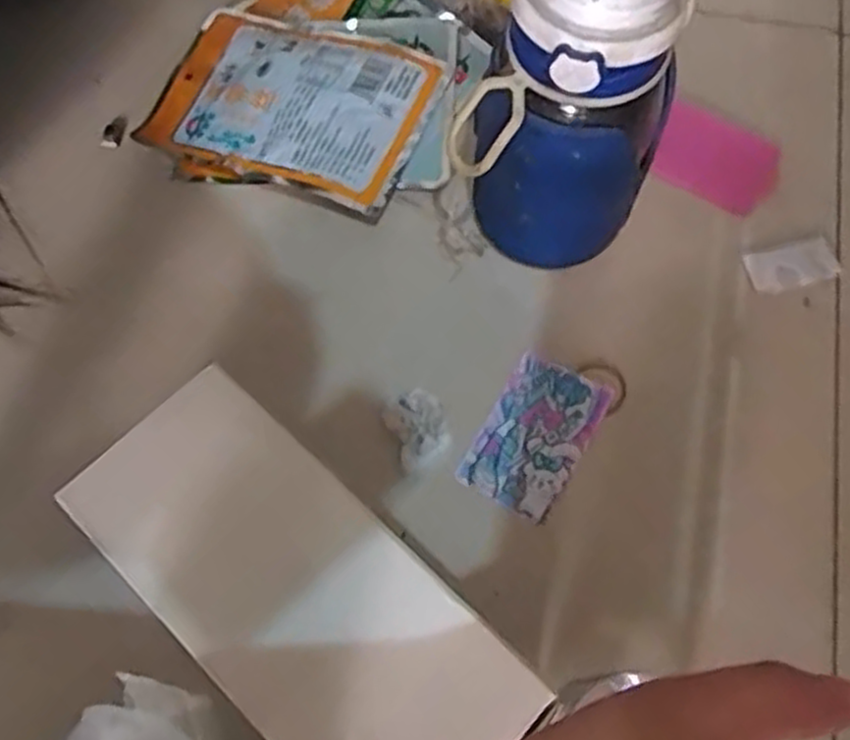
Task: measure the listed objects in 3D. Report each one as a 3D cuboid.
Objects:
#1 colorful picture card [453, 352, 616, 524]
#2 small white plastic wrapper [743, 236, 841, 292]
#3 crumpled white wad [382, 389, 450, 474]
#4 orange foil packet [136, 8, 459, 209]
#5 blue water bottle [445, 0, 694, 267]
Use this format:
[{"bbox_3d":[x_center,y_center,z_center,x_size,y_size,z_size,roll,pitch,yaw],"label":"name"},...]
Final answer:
[{"bbox_3d":[0.059,0.036,0.420,0.053,0.009,0.083,29,70,12],"label":"colorful picture card"},{"bbox_3d":[0.216,-0.062,0.456,0.054,0.011,0.028,-17,72,-6],"label":"small white plastic wrapper"},{"bbox_3d":[-0.003,0.032,0.405,0.027,0.027,0.035,-21,69,-8],"label":"crumpled white wad"},{"bbox_3d":[-0.085,-0.167,0.486,0.169,0.013,0.115,19,69,15],"label":"orange foil packet"},{"bbox_3d":[0.066,-0.116,0.380,0.089,0.186,0.079,20,67,9],"label":"blue water bottle"}]

